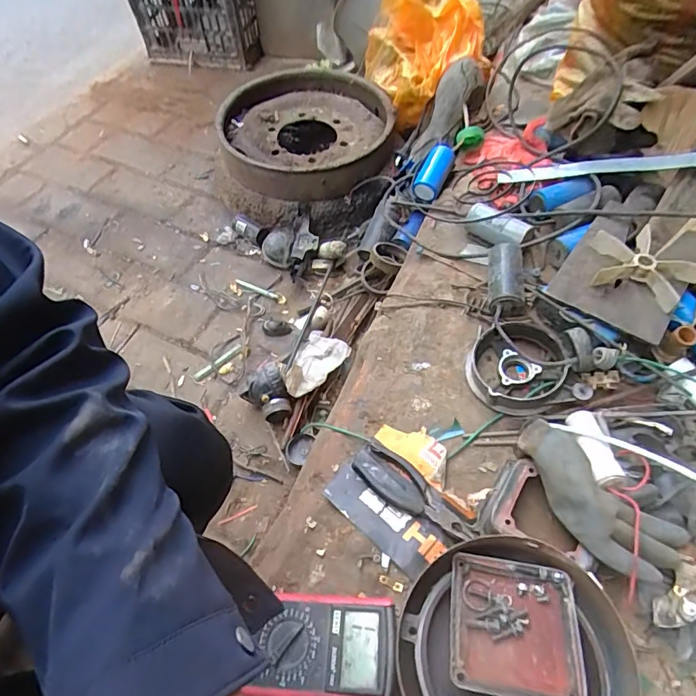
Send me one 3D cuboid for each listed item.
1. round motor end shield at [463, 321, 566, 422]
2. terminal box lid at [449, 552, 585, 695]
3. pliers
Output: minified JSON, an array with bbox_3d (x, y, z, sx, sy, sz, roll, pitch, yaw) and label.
[{"bbox_3d":[0.224,0.024,0.637,0.117,0.058,0.127,0,55,0],"label":"round motor end shield"},{"bbox_3d":[0.148,0.248,0.424,0.110,0.023,0.107,9,56,6],"label":"terminal box lid"},{"bbox_3d":[0.077,0.170,0.559,0.160,0.022,0.050,35,62,22],"label":"pliers"}]

